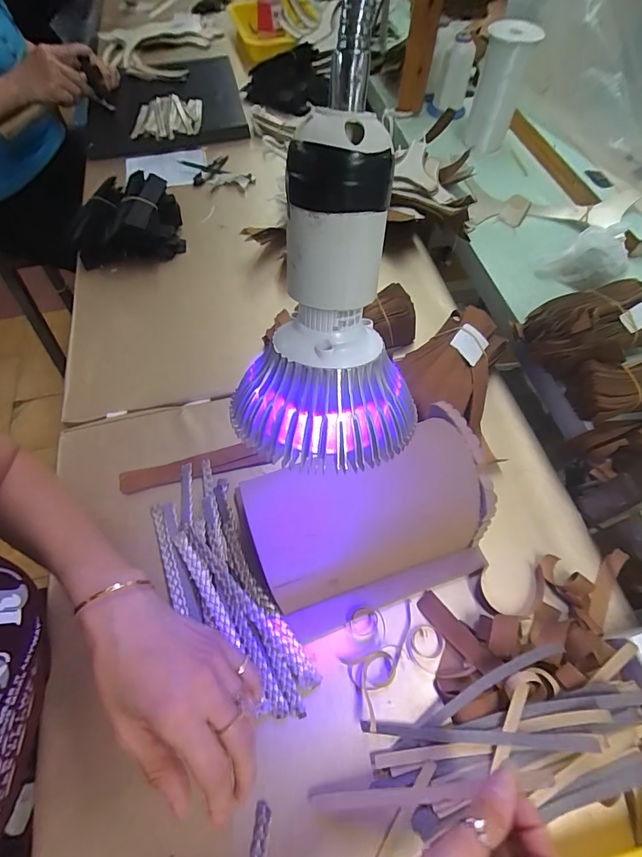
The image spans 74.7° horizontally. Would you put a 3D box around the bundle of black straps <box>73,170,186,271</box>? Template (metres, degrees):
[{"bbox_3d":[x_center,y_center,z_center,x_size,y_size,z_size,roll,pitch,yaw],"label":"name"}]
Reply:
[{"bbox_3d":[-0.302,-0.320,0.669,0.156,0.079,0.132,-10,61,-6],"label":"bundle of black straps"}]

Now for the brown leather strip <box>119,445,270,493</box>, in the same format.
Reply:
[{"bbox_3d":[-0.138,0.042,0.458,0.159,0.005,0.028,-10,61,-6],"label":"brown leather strip"}]

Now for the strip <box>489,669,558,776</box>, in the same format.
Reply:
[{"bbox_3d":[0.156,0.228,0.329,0.038,0.014,0.083,25,78,17],"label":"strip"}]

